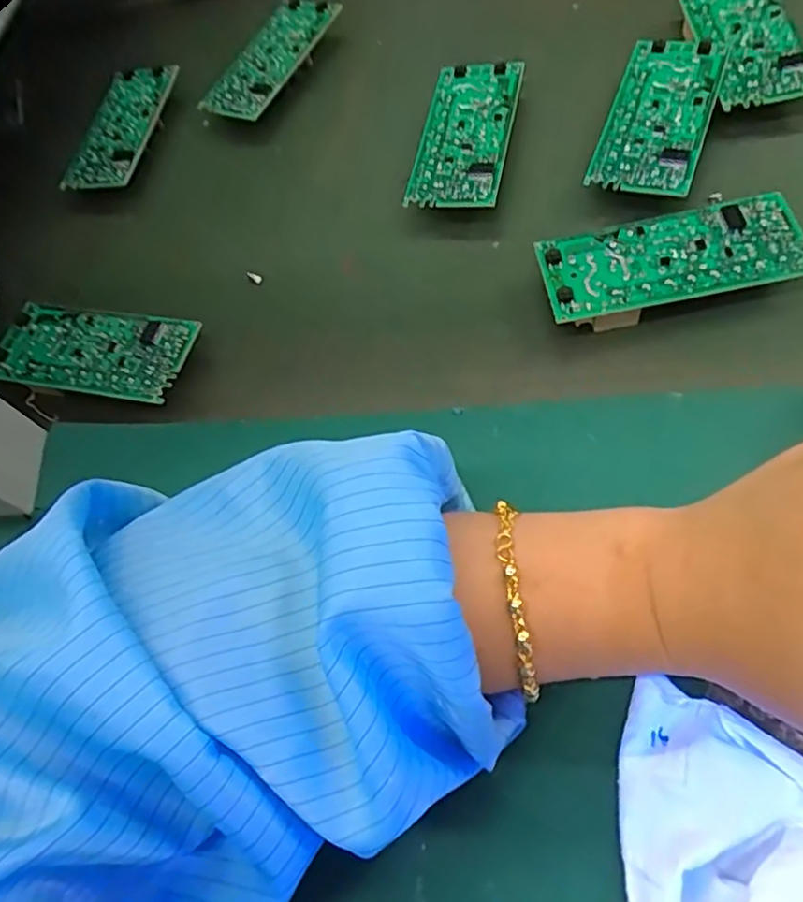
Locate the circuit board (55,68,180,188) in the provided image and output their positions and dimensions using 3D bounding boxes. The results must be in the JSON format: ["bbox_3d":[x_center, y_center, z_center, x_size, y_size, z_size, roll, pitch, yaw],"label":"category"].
[{"bbox_3d":[-0.180,-0.205,0.411,0.044,0.010,0.105,8,67,7],"label":"circuit board"}]

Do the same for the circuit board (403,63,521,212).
[{"bbox_3d":[0.036,-0.169,0.353,0.047,0.016,0.105,8,66,15],"label":"circuit board"}]

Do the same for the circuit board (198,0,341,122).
[{"bbox_3d":[-0.085,-0.252,0.418,0.043,0.017,0.109,26,68,11],"label":"circuit board"}]

